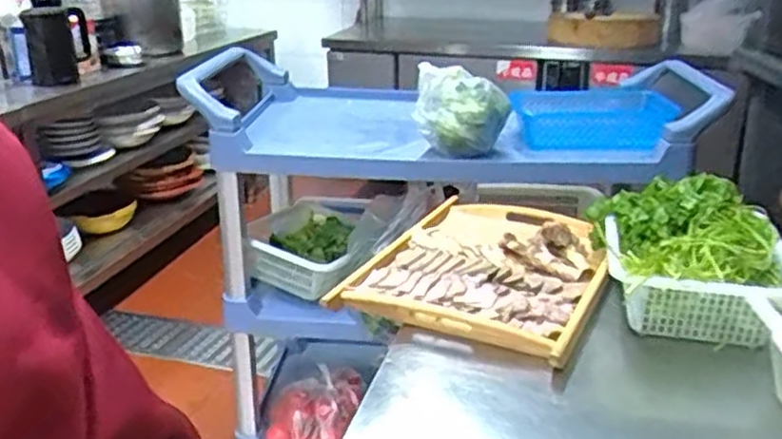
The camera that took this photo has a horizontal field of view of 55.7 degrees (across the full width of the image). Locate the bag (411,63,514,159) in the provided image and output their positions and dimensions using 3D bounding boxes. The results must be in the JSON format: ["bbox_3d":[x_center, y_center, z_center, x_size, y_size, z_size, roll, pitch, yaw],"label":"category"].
[{"bbox_3d":[0.131,-0.201,1.399,0.182,0.147,0.181,9,24,4],"label":"bag"}]

